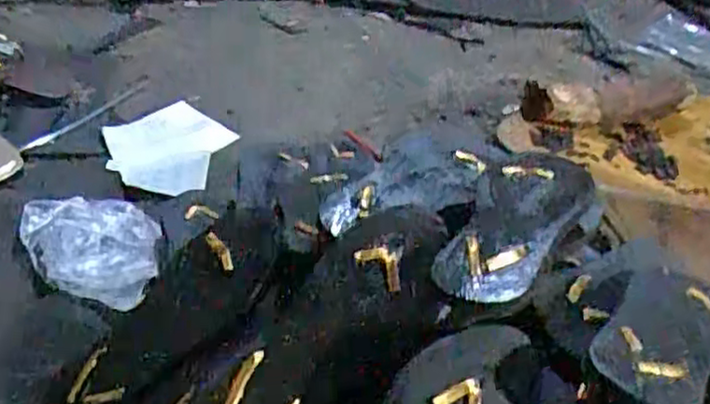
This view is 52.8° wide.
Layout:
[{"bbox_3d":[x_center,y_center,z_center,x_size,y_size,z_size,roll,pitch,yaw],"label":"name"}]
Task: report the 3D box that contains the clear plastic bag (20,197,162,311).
[{"bbox_3d":[-0.272,0.056,0.750,0.135,0.032,0.190,-10,41,-19],"label":"clear plastic bag"}]

